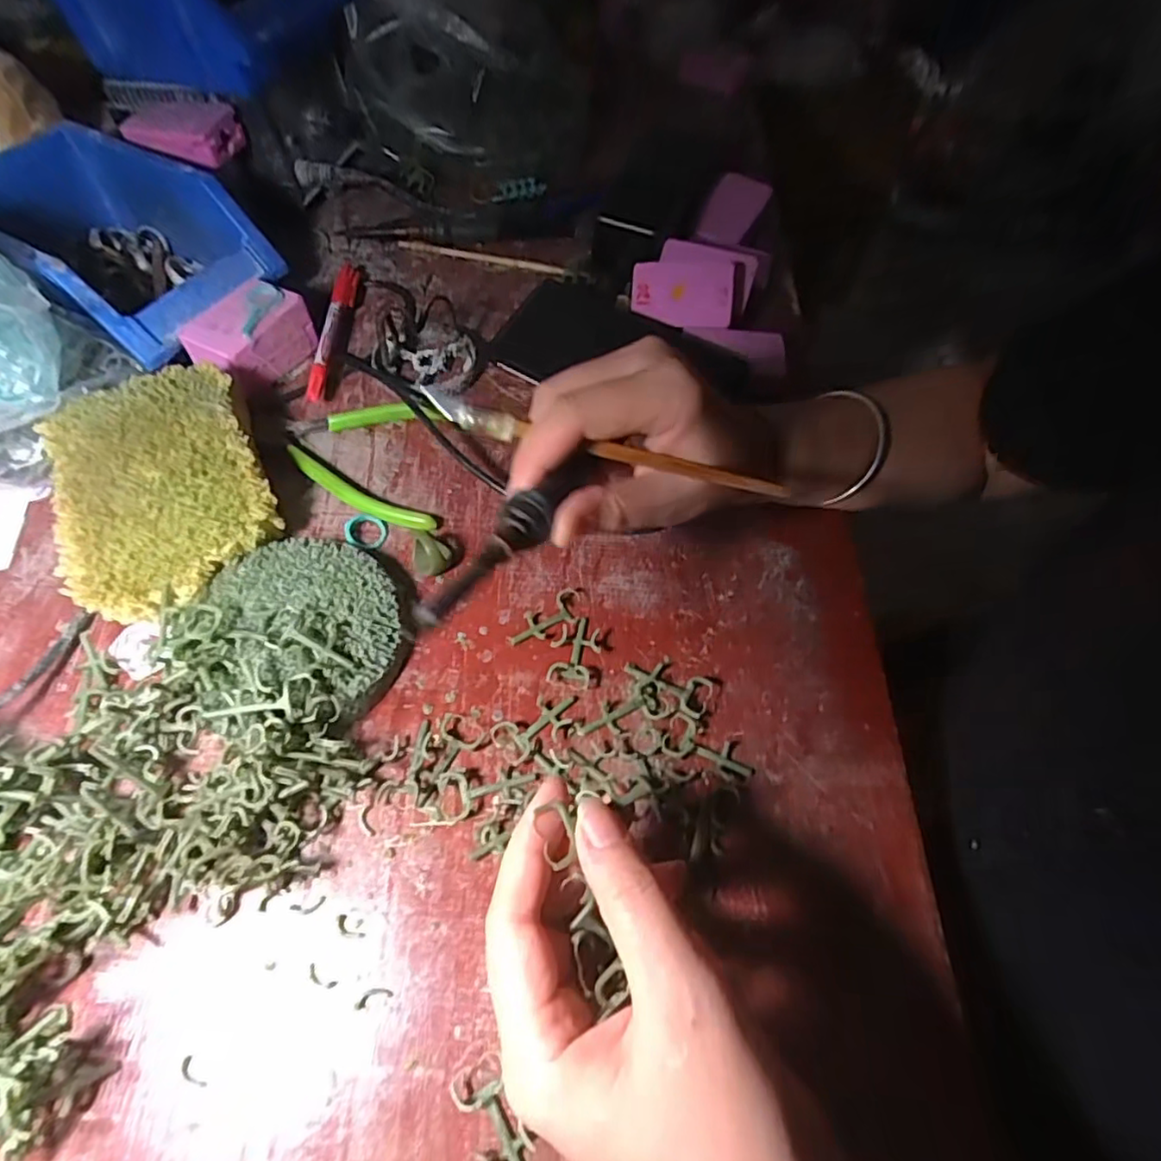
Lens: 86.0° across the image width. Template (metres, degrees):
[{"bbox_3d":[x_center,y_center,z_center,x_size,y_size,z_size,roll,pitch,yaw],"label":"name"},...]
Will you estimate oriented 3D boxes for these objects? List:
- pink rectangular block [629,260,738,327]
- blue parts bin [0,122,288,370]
[{"bbox_3d":[0.072,-0.203,0.436,0.071,0.007,0.051,5,84,2],"label":"pink rectangular block"},{"bbox_3d":[-0.310,-0.227,0.417,0.194,0.068,0.128,33,63,16],"label":"blue parts bin"}]

